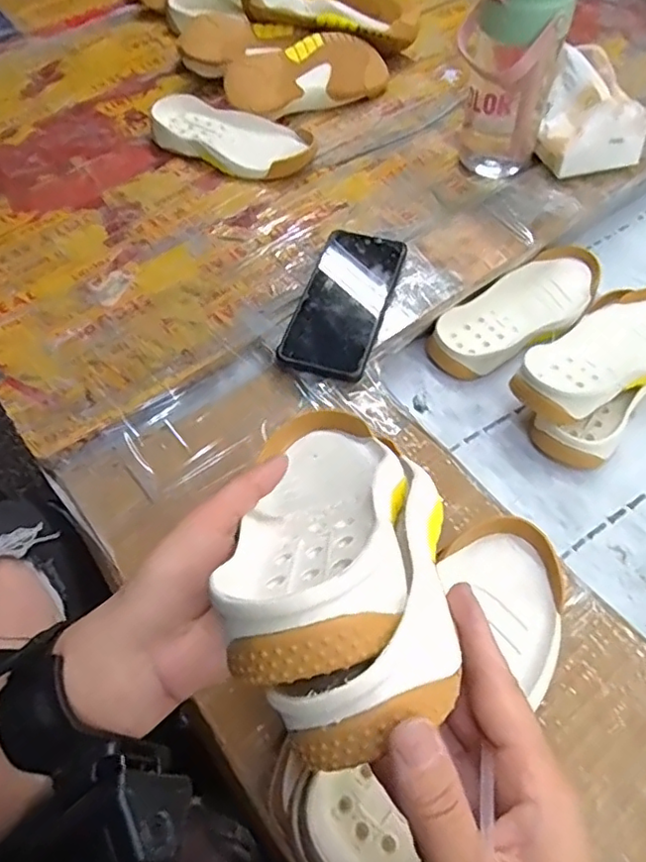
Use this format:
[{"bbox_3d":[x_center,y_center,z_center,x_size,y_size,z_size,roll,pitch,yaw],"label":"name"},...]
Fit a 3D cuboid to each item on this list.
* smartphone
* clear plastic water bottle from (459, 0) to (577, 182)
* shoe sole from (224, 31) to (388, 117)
[{"bbox_3d":[0.020,-0.122,0.550,0.078,0.009,0.166,17,63,9],"label":"smartphone"},{"bbox_3d":[0.181,-0.351,0.596,0.097,0.176,0.079,14,60,10],"label":"clear plastic water bottle"},{"bbox_3d":[-0.021,-0.439,0.741,0.204,0.036,0.089,-22,93,-15],"label":"shoe sole"}]

